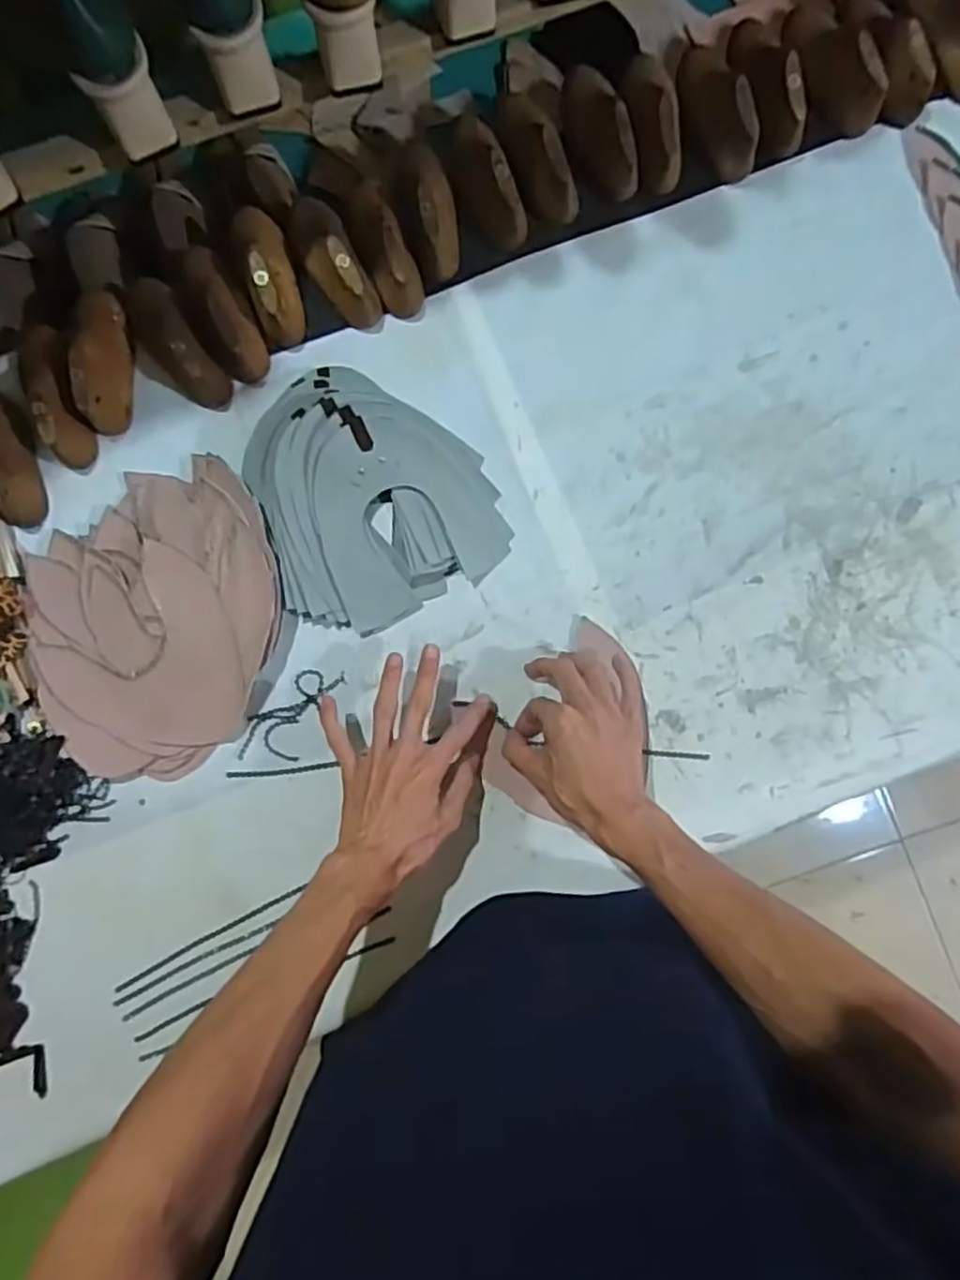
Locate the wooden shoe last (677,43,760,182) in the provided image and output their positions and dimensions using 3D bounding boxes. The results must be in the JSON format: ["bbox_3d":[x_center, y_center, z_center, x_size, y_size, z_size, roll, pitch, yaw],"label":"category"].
[{"bbox_3d":[0.222,-0.512,0.668,0.057,0.052,0.146,-12,84,0],"label":"wooden shoe last"}]

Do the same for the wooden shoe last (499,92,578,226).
[{"bbox_3d":[0.053,-0.458,0.664,0.053,0.050,0.144,-24,84,-2],"label":"wooden shoe last"}]

